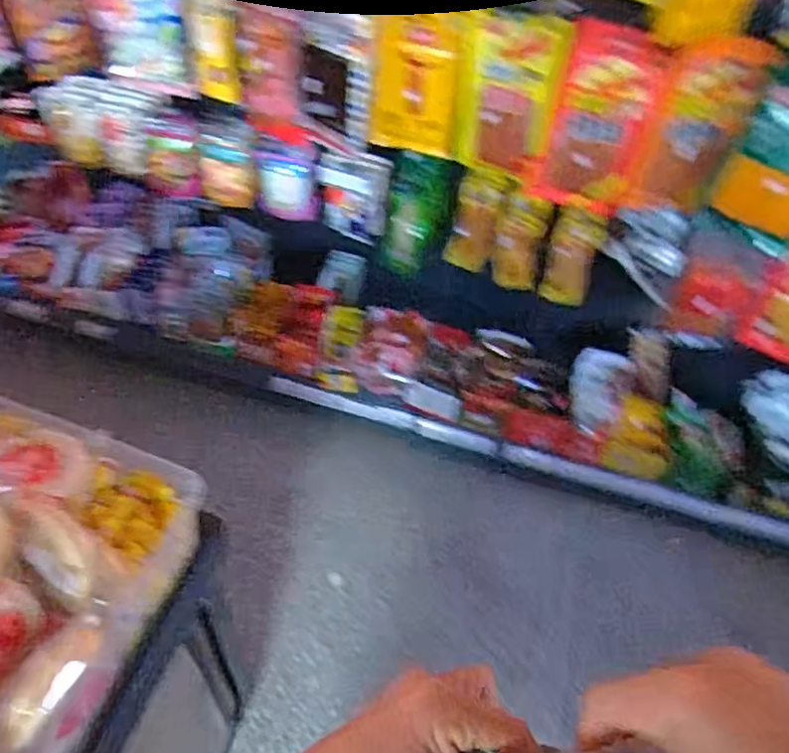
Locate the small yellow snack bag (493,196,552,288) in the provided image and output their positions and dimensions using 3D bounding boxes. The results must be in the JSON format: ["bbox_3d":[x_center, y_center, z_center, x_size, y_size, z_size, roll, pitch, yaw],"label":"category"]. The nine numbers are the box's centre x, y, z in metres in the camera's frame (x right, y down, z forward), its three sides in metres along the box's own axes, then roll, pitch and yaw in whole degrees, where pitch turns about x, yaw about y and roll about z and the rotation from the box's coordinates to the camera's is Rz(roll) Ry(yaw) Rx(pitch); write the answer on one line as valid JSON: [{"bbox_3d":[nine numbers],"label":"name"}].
[{"bbox_3d":[0.265,-0.281,1.369,0.098,0.223,0.023,9,50,1],"label":"small yellow snack bag"}]

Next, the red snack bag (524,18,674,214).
[{"bbox_3d":[0.358,-0.442,1.145,0.166,0.308,0.055,14,51,5],"label":"red snack bag"}]

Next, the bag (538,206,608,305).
[{"bbox_3d":[0.370,-0.252,1.384,0.112,0.233,0.044,-2,51,-7],"label":"bag"}]

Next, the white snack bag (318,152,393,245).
[{"bbox_3d":[-0.086,-0.392,1.385,0.148,0.182,0.066,6,50,-1],"label":"white snack bag"}]

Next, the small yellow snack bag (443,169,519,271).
[{"bbox_3d":[0.177,-0.329,1.382,0.116,0.242,0.027,36,56,22],"label":"small yellow snack bag"}]

